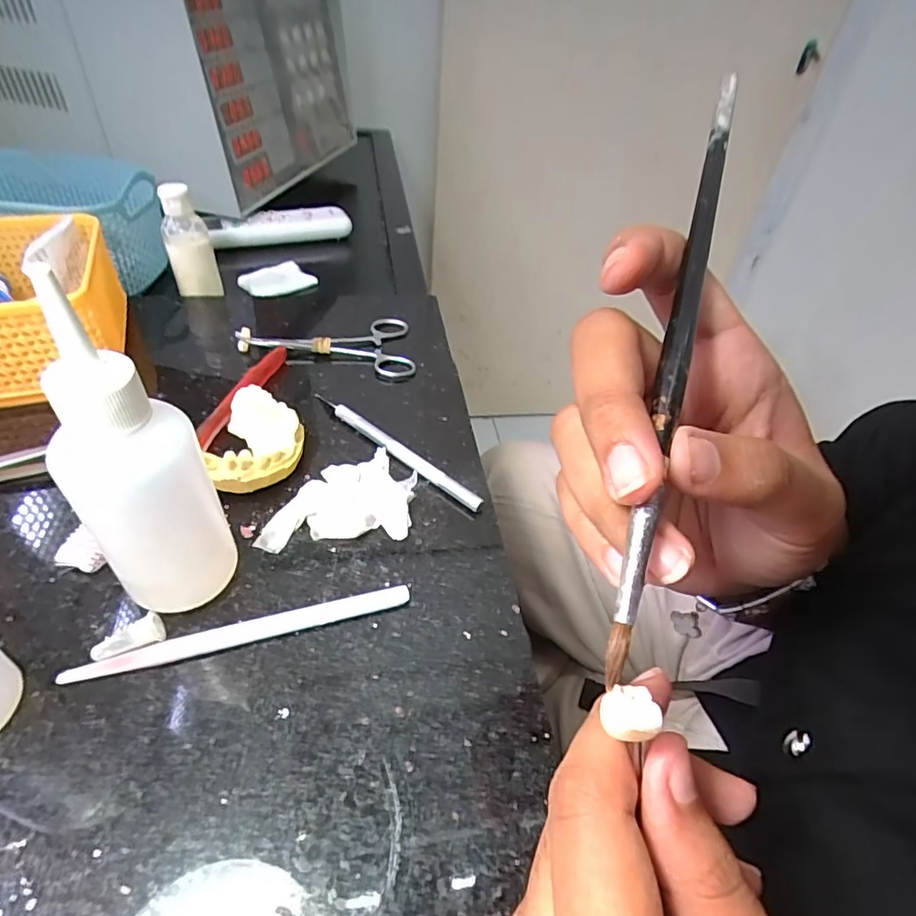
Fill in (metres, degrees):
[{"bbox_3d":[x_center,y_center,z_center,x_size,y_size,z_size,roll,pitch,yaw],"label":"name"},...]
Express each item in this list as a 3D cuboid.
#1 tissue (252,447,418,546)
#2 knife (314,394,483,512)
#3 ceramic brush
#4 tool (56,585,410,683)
[{"bbox_3d":[-0.061,0.018,0.286,0.075,0.012,0.056,0,44,-7],"label":"tissue"},{"bbox_3d":[-0.039,-0.007,0.317,0.134,0.008,0.008,33,49,25],"label":"knife"},{"bbox_3d":[0.057,-0.035,0.136,0.006,0.006,0.178,16,68,9],"label":"ceramic brush"},{"bbox_3d":[-0.089,0.074,0.230,0.137,0.004,0.009,-9,46,-17],"label":"tool"}]

